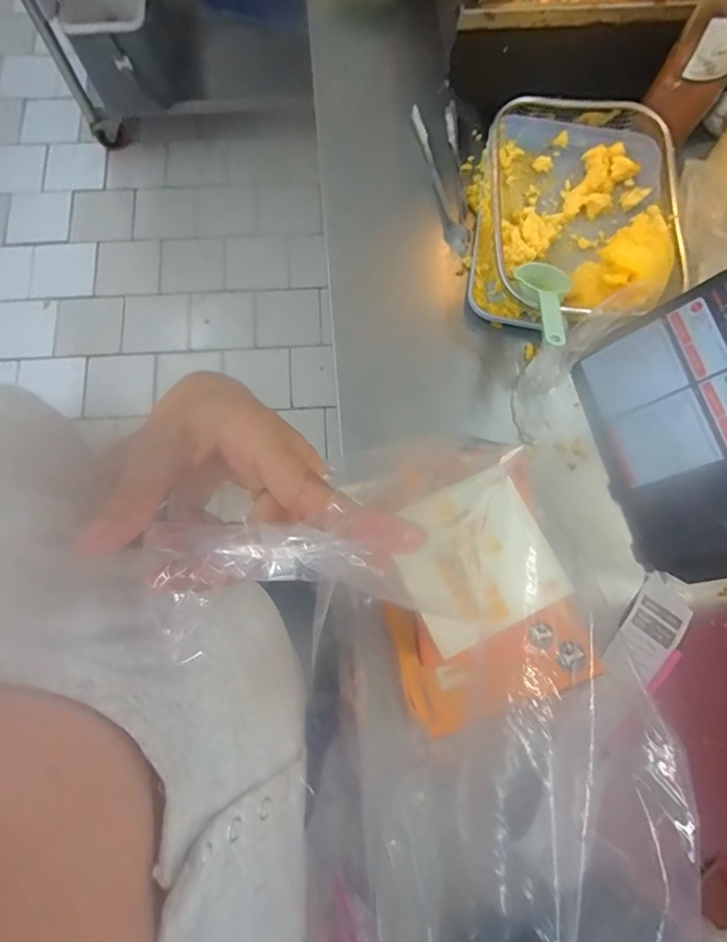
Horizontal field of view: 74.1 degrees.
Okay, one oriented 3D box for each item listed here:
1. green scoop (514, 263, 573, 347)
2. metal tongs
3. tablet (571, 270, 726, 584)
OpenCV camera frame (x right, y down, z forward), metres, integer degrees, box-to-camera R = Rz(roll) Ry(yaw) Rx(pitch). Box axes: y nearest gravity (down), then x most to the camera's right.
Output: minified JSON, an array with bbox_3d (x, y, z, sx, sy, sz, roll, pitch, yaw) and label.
[{"bbox_3d":[0.198,-0.180,0.512,0.055,0.021,0.123,2,54,0],"label":"green scoop"},{"bbox_3d":[0.102,-0.367,0.600,0.056,0.019,0.211,-7,76,-3],"label":"metal tongs"},{"bbox_3d":[0.319,-0.030,0.469,0.013,0.173,0.258,0,70,-39],"label":"tablet"}]

